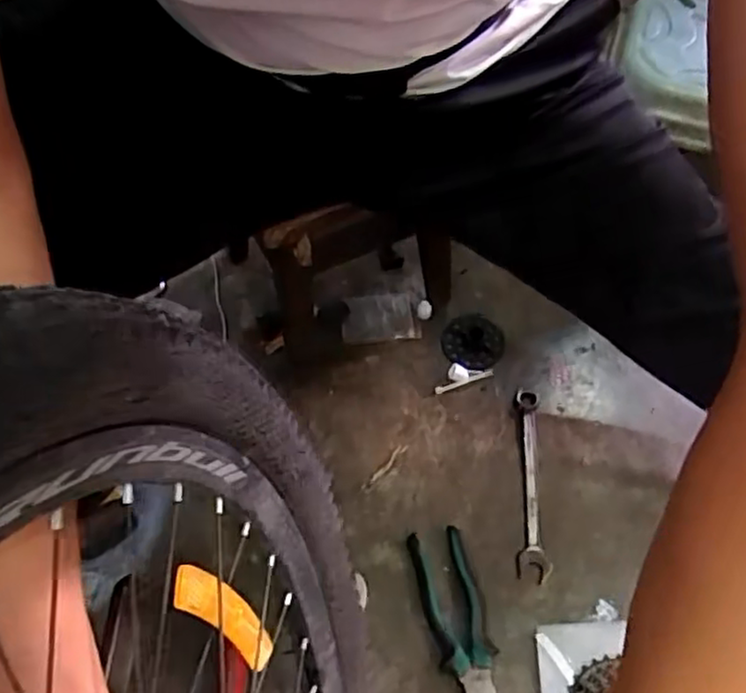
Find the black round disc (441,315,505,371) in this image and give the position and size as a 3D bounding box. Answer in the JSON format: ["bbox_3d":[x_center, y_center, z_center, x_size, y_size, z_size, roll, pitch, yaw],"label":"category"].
[{"bbox_3d":[0.123,-0.006,0.831,0.073,0.008,0.079,1,57,-1],"label":"black round disc"}]

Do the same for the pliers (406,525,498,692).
[{"bbox_3d":[0.085,0.268,0.647,0.056,0.020,0.187,-12,58,-9],"label":"pliers"}]

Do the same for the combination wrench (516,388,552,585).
[{"bbox_3d":[0.173,0.143,0.740,0.030,0.011,0.214,5,57,1],"label":"combination wrench"}]

